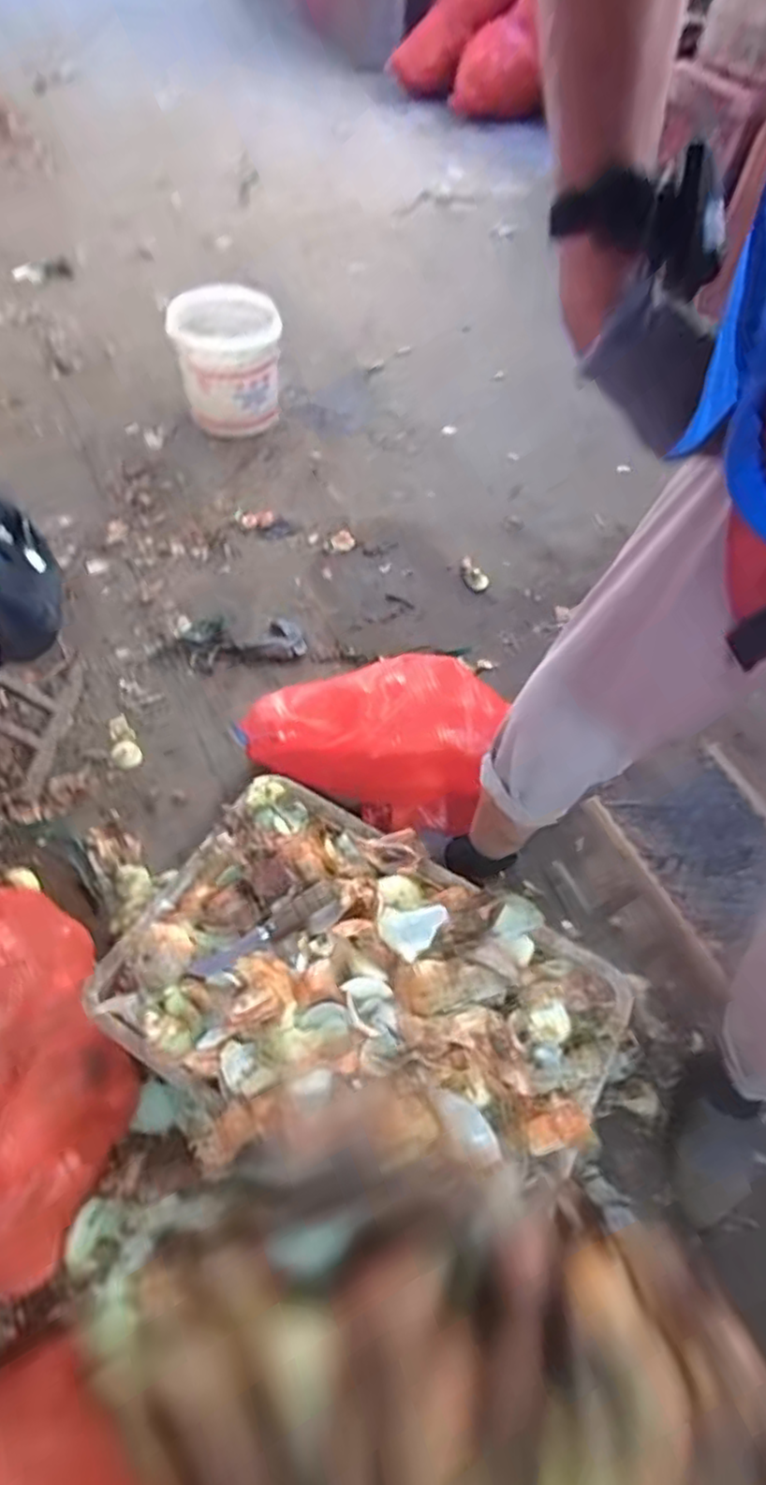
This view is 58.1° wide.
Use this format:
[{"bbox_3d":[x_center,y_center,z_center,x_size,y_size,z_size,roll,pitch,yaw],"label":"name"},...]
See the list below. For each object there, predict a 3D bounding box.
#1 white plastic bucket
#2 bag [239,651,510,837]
[{"bbox_3d":[-0.371,-0.917,1.659,0.251,0.237,0.246,-13,59,-13],"label":"white plastic bucket"},{"bbox_3d":[0.009,-0.013,1.147,0.415,0.152,0.273,15,56,7],"label":"bag"}]

